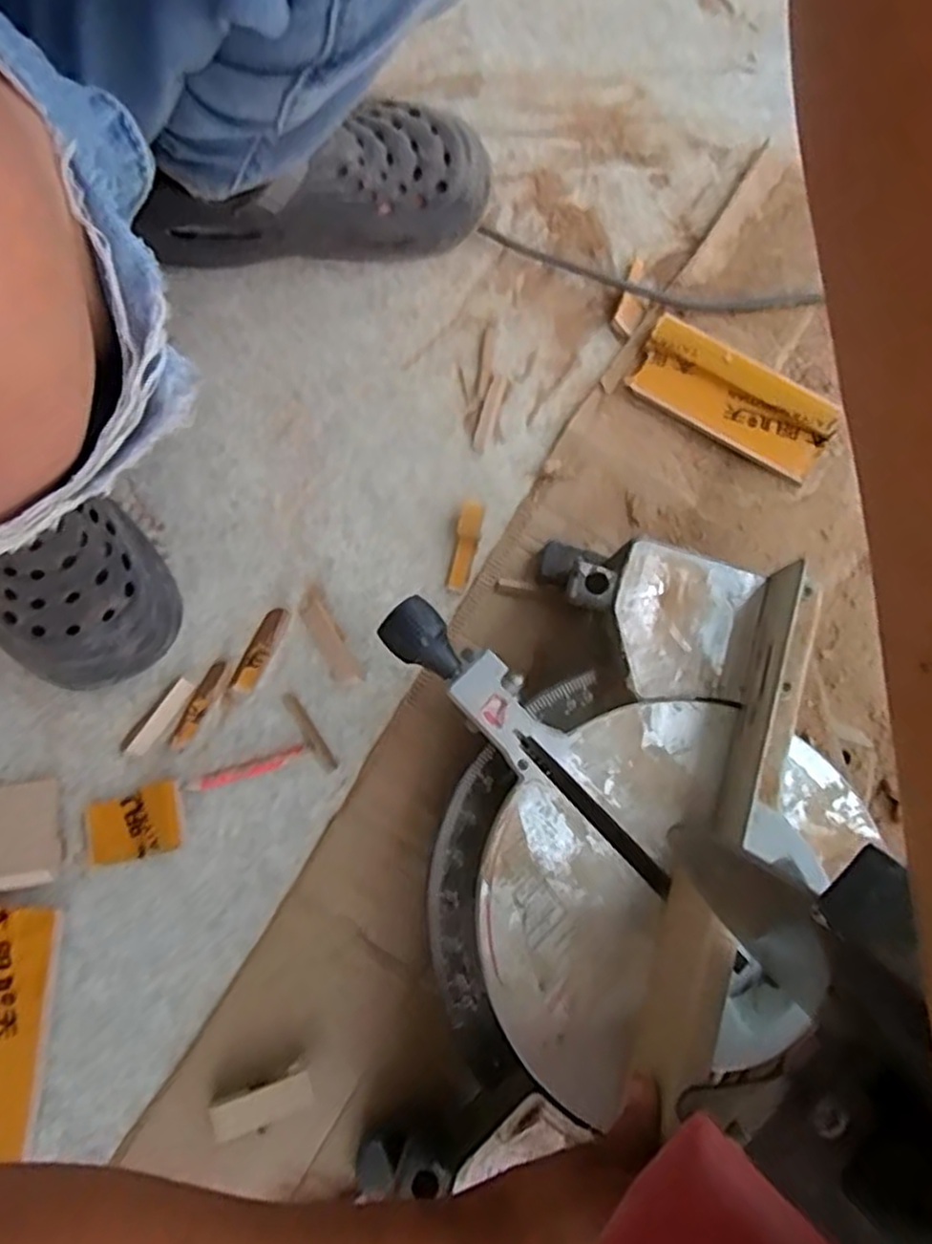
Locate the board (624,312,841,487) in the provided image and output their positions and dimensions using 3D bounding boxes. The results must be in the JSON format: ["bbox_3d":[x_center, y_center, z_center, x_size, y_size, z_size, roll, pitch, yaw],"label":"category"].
[{"bbox_3d":[0.218,-0.183,0.608,0.162,0.022,0.070,35,79,6],"label":"board"}]

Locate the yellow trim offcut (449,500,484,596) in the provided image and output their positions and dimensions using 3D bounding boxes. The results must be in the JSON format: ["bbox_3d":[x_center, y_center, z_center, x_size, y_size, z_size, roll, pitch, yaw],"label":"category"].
[{"bbox_3d":[0.000,-0.059,0.583,0.018,0.007,0.075,8,77,0],"label":"yellow trim offcut"}]

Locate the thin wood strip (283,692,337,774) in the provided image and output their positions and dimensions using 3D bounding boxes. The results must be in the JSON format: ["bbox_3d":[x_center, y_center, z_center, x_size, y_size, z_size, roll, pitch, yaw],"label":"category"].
[{"bbox_3d":[-0.118,0.083,0.554,0.011,0.004,0.067,-34,80,-8],"label":"thin wood strip"}]

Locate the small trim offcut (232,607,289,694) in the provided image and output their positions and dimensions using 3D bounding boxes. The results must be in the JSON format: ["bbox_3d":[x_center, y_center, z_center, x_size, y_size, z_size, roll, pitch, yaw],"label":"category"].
[{"bbox_3d":[-0.154,0.022,0.560,0.017,0.007,0.068,21,78,3],"label":"small trim offcut"}]

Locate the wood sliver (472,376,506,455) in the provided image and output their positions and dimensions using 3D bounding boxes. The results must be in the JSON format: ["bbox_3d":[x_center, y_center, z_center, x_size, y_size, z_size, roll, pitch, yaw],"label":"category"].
[{"bbox_3d":[0.018,-0.173,0.612,0.012,0.004,0.067,18,78,3],"label":"wood sliver"}]

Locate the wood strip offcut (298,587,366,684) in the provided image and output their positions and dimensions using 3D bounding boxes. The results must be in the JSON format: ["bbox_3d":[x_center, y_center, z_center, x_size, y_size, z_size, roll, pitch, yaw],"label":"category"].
[{"bbox_3d":[-0.106,0.012,0.568,0.022,0.009,0.080,-28,80,-7],"label":"wood strip offcut"}]

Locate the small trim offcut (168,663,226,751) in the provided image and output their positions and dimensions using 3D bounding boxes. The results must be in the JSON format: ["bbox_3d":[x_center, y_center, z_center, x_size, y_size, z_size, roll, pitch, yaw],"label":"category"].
[{"bbox_3d":[-0.201,0.062,0.555,0.014,0.010,0.070,25,78,4],"label":"small trim offcut"}]

